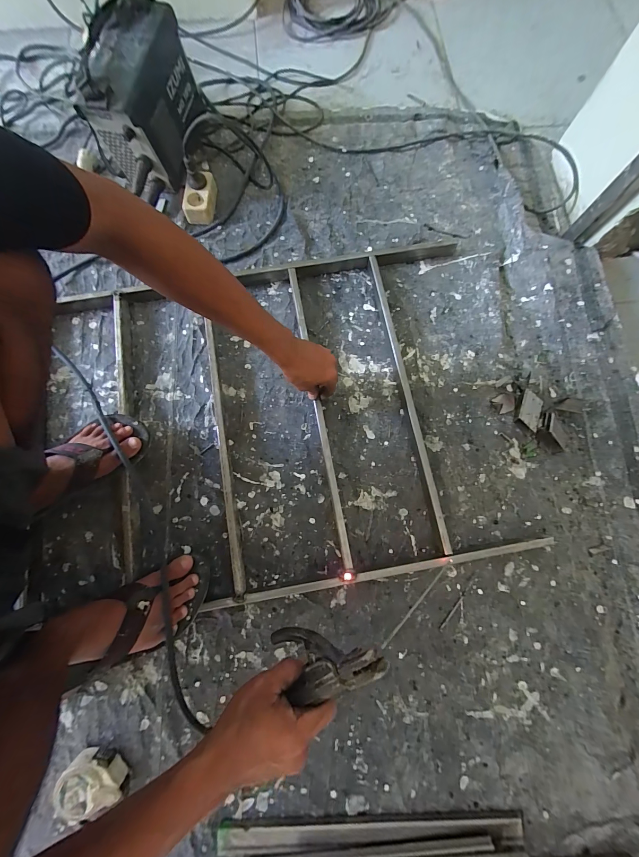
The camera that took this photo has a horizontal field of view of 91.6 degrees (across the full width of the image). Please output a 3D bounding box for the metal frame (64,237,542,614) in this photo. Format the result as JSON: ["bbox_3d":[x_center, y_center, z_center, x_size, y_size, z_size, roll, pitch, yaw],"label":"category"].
[{"bbox_3d":[-0.035,-0.035,0.594,0.745,0.041,0.636,-9,77,-2],"label":"metal frame"}]

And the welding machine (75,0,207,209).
[{"bbox_3d":[-0.364,-0.687,0.642,0.151,0.164,0.258,5,77,2],"label":"welding machine"}]

